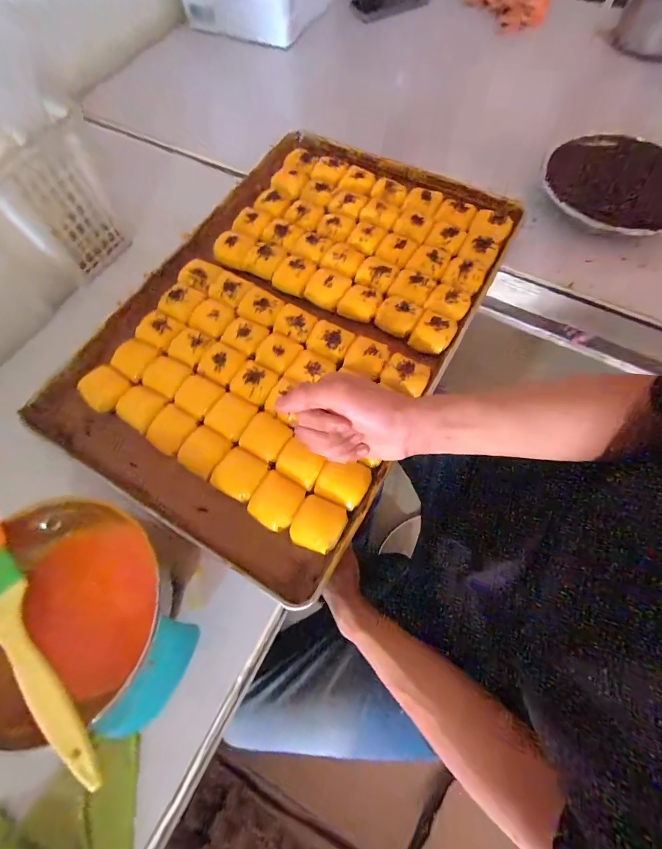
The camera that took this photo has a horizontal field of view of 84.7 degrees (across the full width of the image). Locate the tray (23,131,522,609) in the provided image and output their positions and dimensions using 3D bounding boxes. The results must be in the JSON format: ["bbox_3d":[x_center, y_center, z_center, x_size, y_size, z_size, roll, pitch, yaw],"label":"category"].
[{"bbox_3d":[-0.048,-0.150,0.463,0.393,0.028,0.577,28,74,11],"label":"tray"}]

